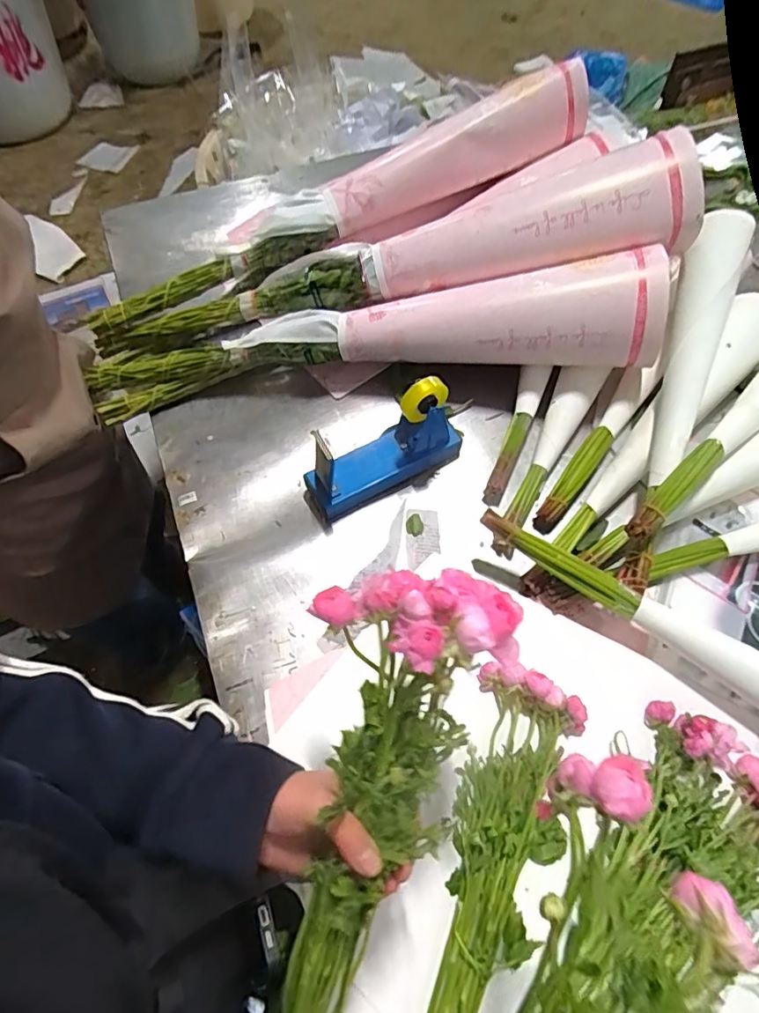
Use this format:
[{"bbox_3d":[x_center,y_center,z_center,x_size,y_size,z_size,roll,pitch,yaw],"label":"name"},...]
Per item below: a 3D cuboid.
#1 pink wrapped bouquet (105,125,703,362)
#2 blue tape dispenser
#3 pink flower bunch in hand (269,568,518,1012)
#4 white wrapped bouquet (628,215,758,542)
[{"bbox_3d":[-0.007,-0.320,0.715,0.824,0.084,0.107,-12,61,8],"label":"pink wrapped bouquet"},{"bbox_3d":[0.004,-0.077,0.644,0.211,0.142,0.066,-27,64,-13],"label":"blue tape dispenser"},{"bbox_3d":[-0.035,0.249,0.324,0.117,0.085,0.440,16,93,10],"label":"pink flower bunch in hand"},{"bbox_3d":[0.381,-0.182,0.644,0.079,0.077,0.429,19,75,11],"label":"white wrapped bouquet"}]

